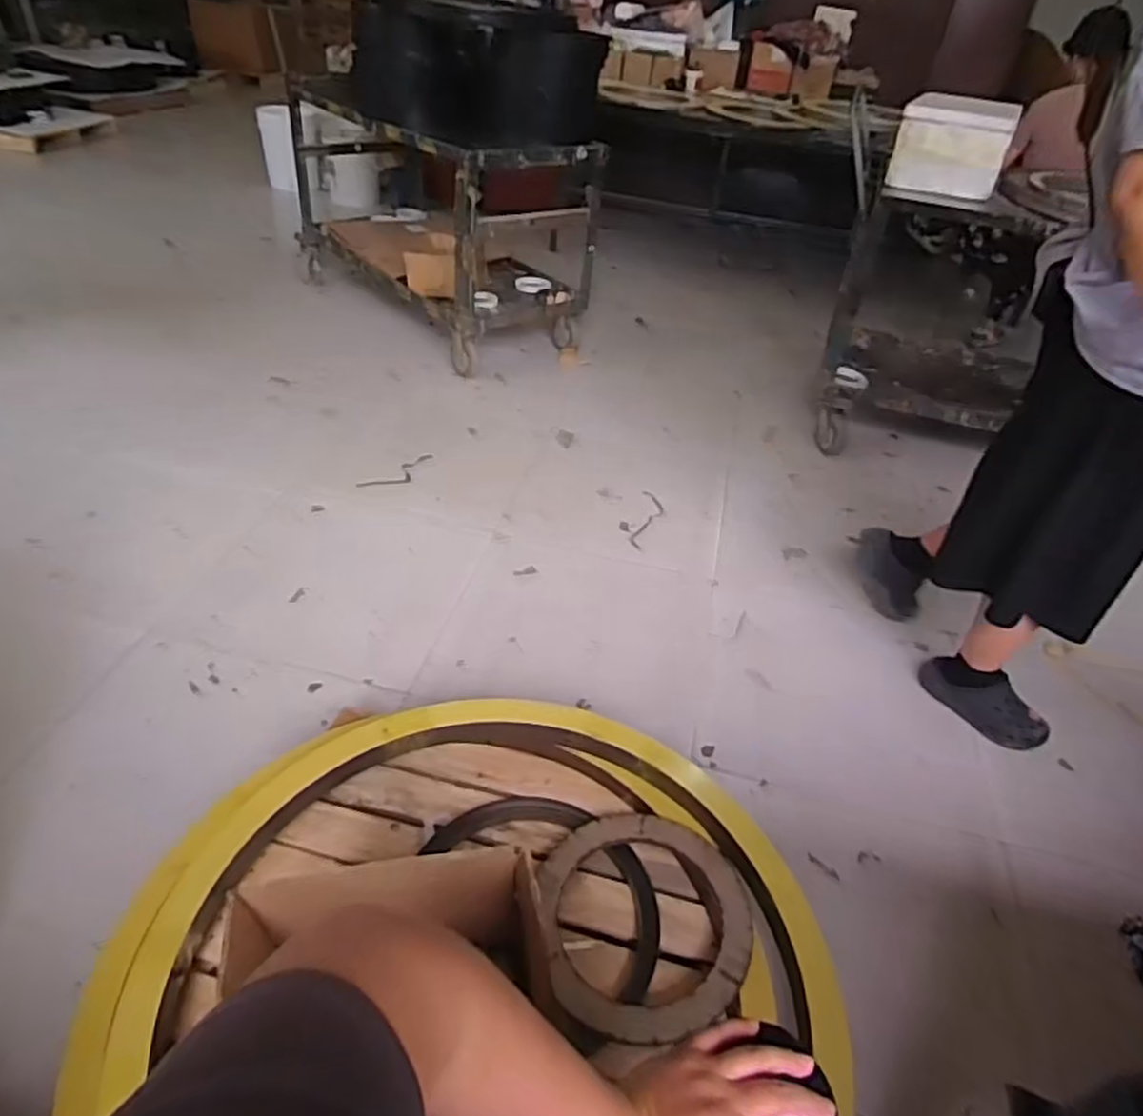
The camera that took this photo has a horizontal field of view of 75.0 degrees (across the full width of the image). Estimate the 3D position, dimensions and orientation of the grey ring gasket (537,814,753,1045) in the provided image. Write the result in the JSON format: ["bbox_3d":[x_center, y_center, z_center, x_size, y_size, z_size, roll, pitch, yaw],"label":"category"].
[{"bbox_3d":[0.106,0.524,1.098,0.301,0.037,0.322,4,39,-3],"label":"grey ring gasket"}]

